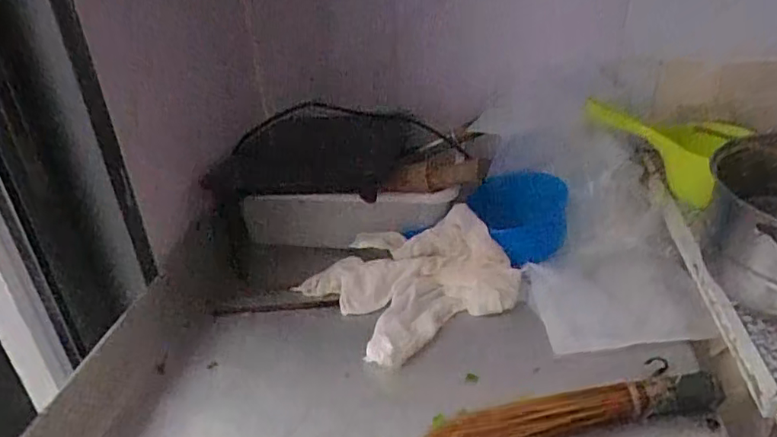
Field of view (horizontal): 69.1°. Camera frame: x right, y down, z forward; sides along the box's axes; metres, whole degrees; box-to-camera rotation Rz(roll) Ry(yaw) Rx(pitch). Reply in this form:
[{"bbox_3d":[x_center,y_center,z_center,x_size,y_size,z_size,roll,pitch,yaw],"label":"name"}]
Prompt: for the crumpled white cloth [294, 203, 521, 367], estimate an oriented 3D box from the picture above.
[{"bbox_3d":[0.042,0.086,0.826,0.273,0.092,0.235,-18,33,-25],"label":"crumpled white cloth"}]

